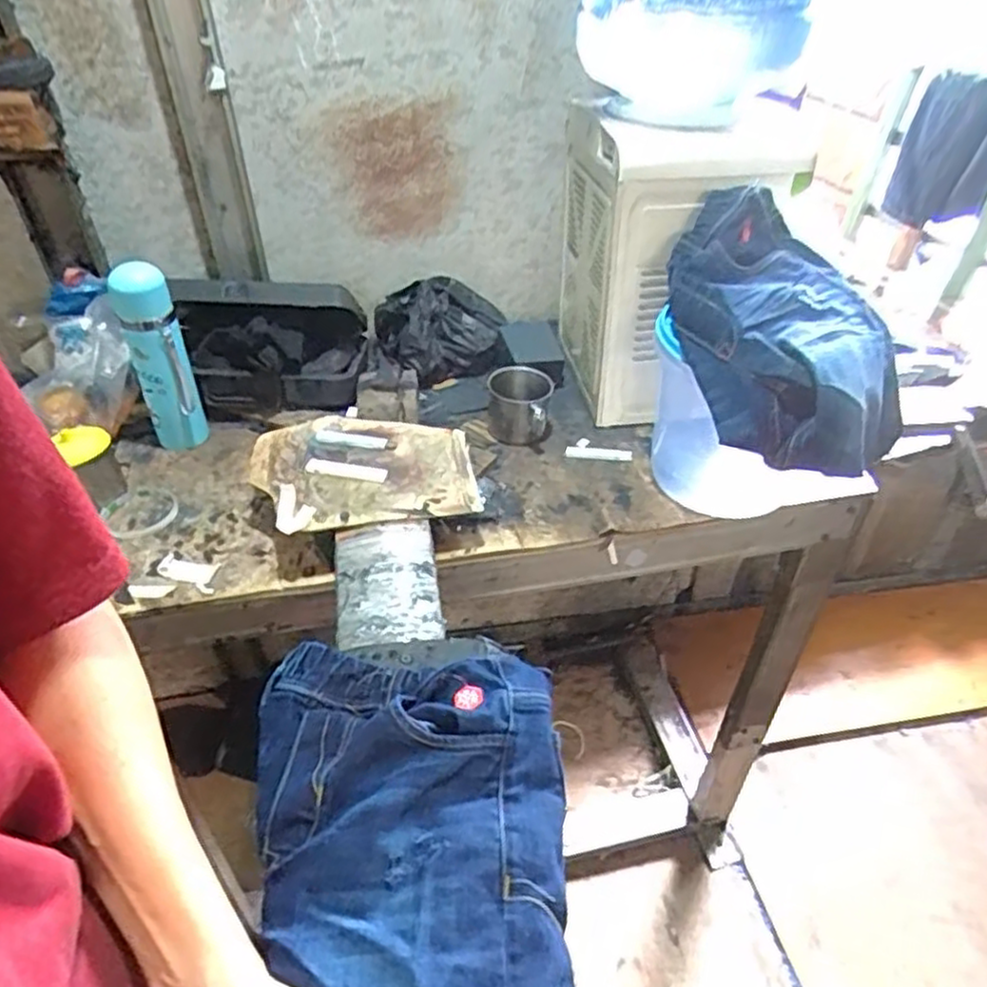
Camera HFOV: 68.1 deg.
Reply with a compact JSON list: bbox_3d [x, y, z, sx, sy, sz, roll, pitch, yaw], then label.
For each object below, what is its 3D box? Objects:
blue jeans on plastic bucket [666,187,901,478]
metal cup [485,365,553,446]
[{"bbox_3d":[0.286,-0.160,0.712,0.221,0.160,0.256,4,39,6],"label":"blue jeans on plastic bucket"},{"bbox_3d":[0.031,-0.109,0.927,0.082,0.069,0.078,-1,39,1],"label":"metal cup"}]

